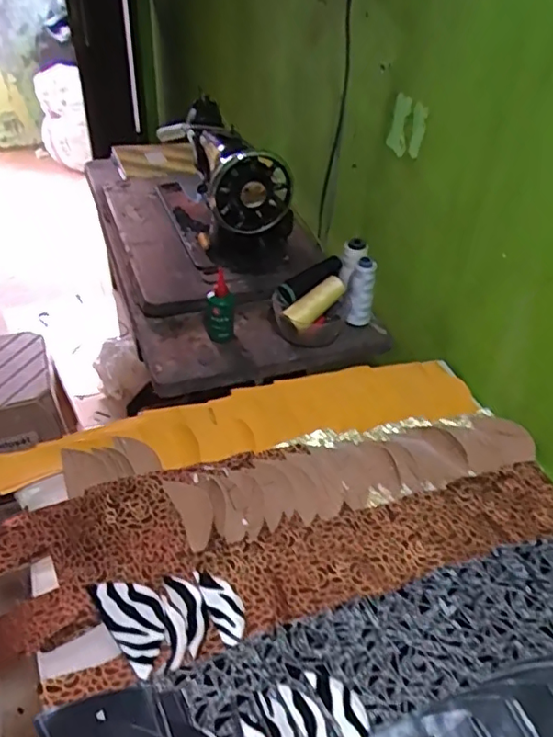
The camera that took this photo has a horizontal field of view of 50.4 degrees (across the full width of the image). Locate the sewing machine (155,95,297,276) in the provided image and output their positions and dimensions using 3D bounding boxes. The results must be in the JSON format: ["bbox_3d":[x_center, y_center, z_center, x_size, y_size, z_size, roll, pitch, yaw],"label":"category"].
[{"bbox_3d":[-0.111,-0.366,1.116,0.177,0.202,0.399,-11,43,-16],"label":"sewing machine"}]

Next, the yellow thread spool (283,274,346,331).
[{"bbox_3d":[0.064,-0.105,0.920,0.112,0.033,0.038,-39,54,-18],"label":"yellow thread spool"}]

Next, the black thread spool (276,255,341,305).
[{"bbox_3d":[0.059,-0.144,0.934,0.120,0.031,0.037,-34,52,-19],"label":"black thread spool"}]

